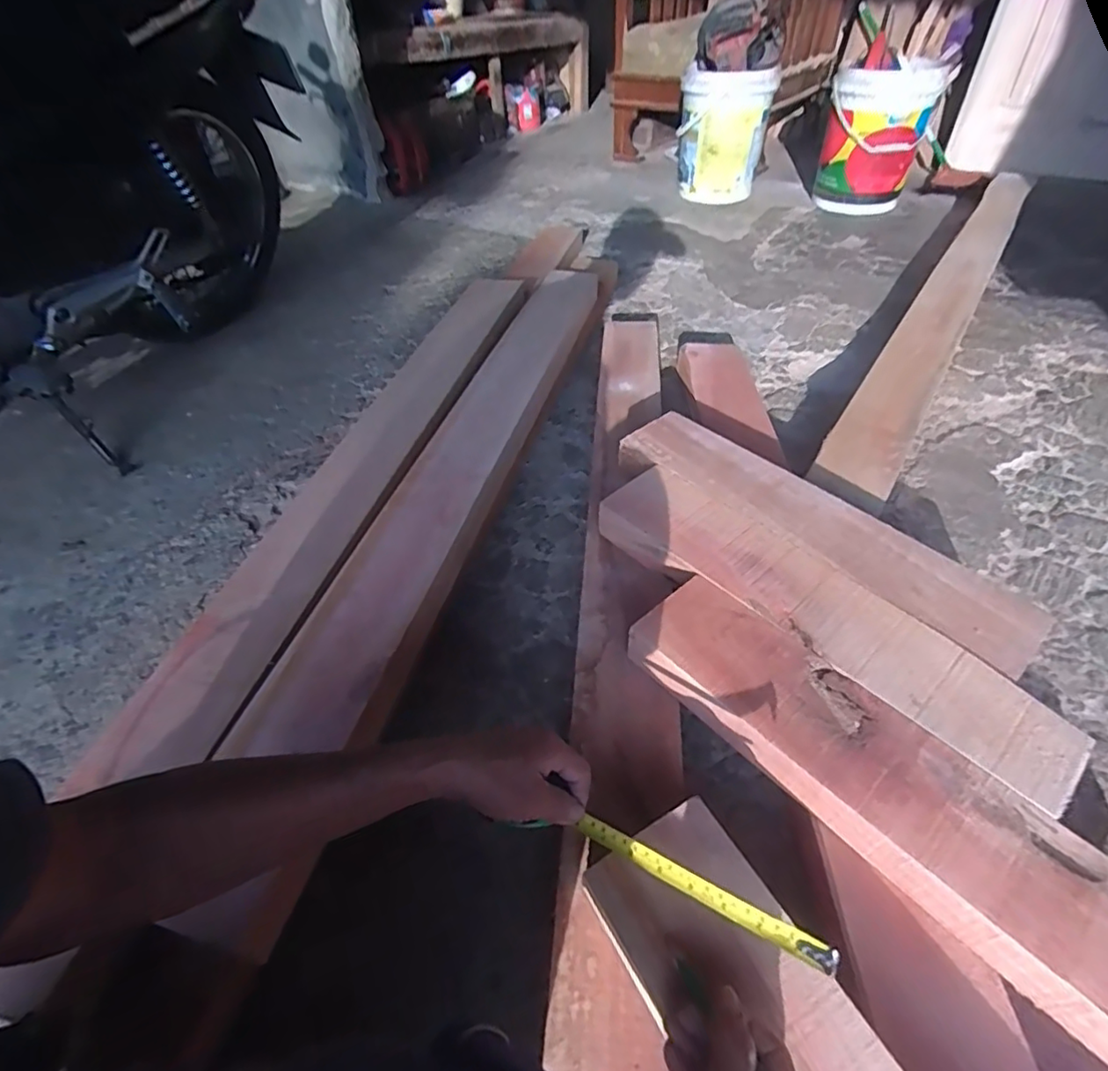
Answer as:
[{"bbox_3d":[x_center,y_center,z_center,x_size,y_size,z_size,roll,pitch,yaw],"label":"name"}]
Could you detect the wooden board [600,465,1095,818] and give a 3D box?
[{"bbox_3d":[0.290,0.079,0.668,0.122,0.030,0.545,-36,53,-26],"label":"wooden board"}]

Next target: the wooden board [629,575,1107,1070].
[{"bbox_3d":[0.319,0.241,0.536,0.132,0.058,0.561,-34,53,-25],"label":"wooden board"}]

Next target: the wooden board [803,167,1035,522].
[{"bbox_3d":[0.952,-0.597,1.349,0.133,0.042,1.744,25,53,26],"label":"wooden board"}]

